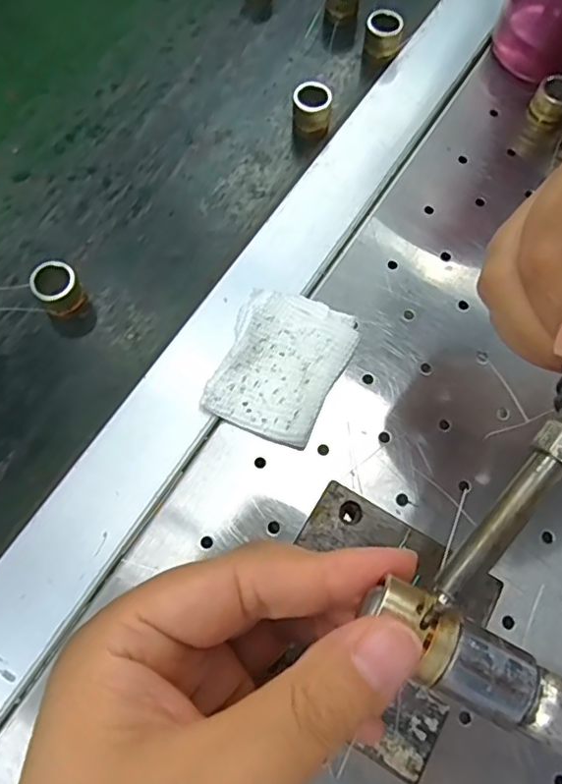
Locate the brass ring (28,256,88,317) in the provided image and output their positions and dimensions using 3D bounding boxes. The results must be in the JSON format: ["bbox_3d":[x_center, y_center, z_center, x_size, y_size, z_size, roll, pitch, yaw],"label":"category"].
[{"bbox_3d":[-0.101,-0.046,0.260,0.019,0.023,0.018,1,69,-2],"label":"brass ring"}]

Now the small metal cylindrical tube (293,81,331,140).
[{"bbox_3d":[0.016,-0.146,0.299,0.018,0.022,0.020,4,68,0],"label":"small metal cylindrical tube"}]

